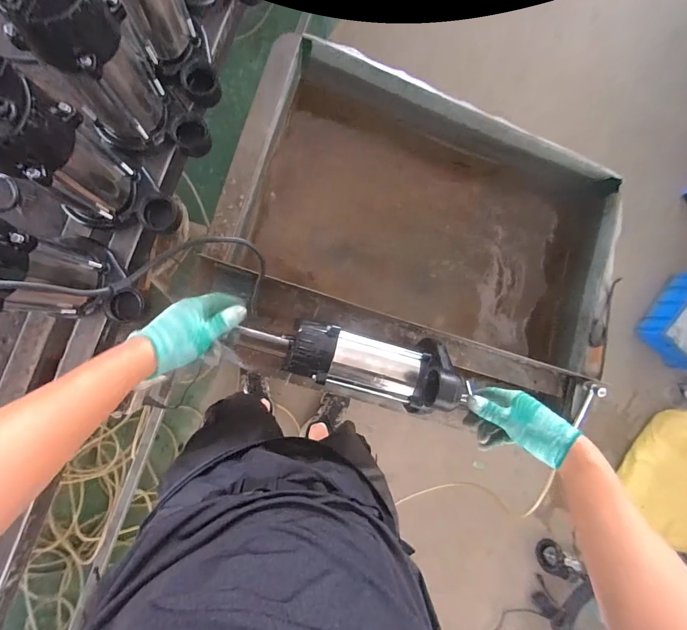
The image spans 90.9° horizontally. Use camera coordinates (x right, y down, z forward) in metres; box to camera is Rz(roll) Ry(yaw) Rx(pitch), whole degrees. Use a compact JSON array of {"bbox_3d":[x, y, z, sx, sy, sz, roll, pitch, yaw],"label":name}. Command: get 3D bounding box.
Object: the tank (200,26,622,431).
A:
[{"bbox_3d":[0.163,-0.163,0.717,0.756,0.222,0.499,16,86,-8],"label":"tank"}]

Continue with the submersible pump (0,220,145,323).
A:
[{"bbox_3d":[-0.361,-0.053,0.403,0.132,0.238,0.107,24,85,-7],"label":"submersible pump"}]

